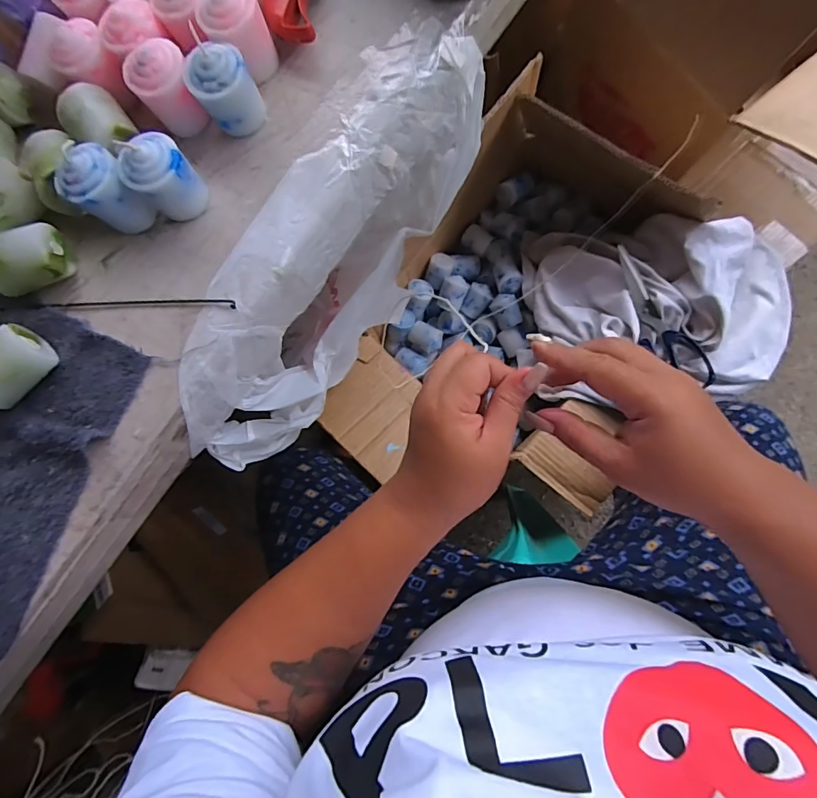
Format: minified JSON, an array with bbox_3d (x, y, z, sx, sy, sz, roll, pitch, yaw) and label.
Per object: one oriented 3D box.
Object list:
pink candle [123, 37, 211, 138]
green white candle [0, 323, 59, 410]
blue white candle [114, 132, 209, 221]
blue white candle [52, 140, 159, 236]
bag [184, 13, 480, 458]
[{"bbox_3d":[-0.151,-0.197,0.290,0.036,0.046,0.041,-38,80,2],"label":"pink candle"},{"bbox_3d":[-0.250,-0.020,0.278,0.028,0.033,0.044,39,90,10],"label":"green white candle"},{"bbox_3d":[-0.152,-0.139,0.282,0.033,0.045,0.036,-1,84,7],"label":"blue white candle"},{"bbox_3d":[-0.186,-0.128,0.282,0.040,0.050,0.035,42,90,10],"label":"blue white candle"},{"bbox_3d":[-0.064,-0.103,0.382,0.082,0.189,0.327,34,89,10],"label":"bag"}]

